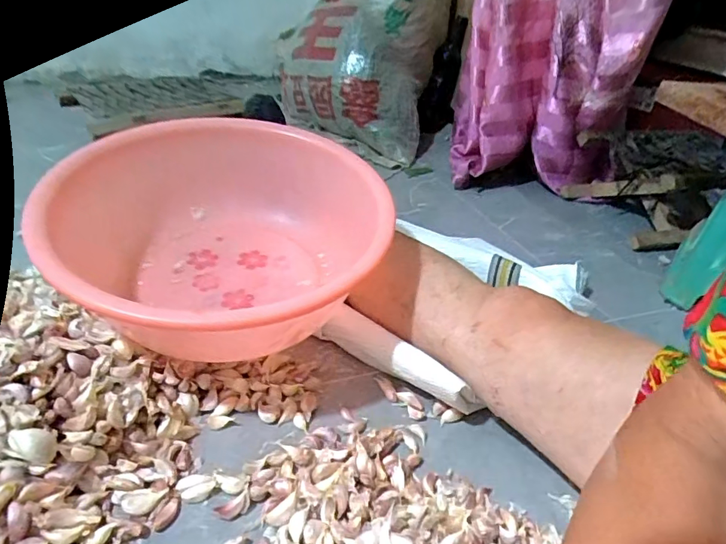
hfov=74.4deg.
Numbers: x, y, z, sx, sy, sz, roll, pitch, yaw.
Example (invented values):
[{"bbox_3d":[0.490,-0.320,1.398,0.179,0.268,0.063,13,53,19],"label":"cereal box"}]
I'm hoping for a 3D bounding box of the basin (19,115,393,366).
[{"bbox_3d":[-0.165,-0.038,0.530,0.291,0.157,0.325,15,34,15],"label":"basin"}]

